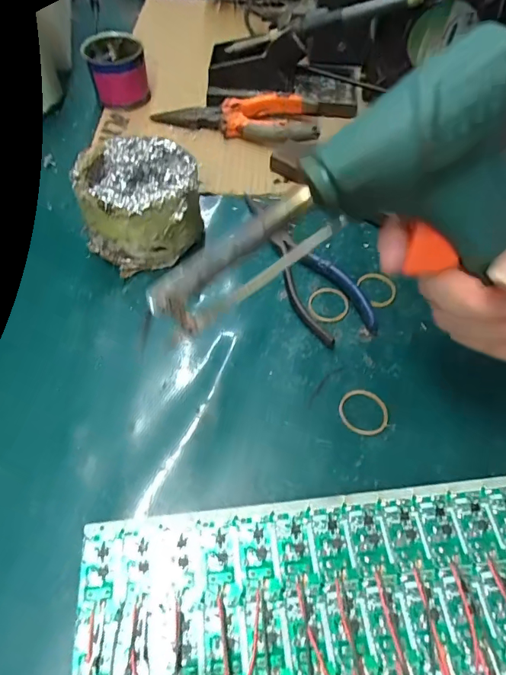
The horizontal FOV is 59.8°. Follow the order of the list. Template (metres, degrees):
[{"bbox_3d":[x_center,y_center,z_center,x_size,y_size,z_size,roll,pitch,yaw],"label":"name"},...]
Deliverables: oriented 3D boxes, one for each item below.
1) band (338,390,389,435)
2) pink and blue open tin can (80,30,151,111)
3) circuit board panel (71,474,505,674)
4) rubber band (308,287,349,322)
[{"bbox_3d":[0.069,0.045,0.272,0.030,0.004,0.029,13,57,5],"label":"band"},{"bbox_3d":[-0.130,-0.255,0.423,0.053,0.045,0.055,-16,59,-14],"label":"pink and blue open tin can"},{"bbox_3d":[0.069,0.128,0.209,0.294,0.007,0.112,-3,58,-3],"label":"circuit board panel"},{"bbox_3d":[0.055,-0.024,0.318,0.028,0.004,0.031,22,58,11],"label":"rubber band"}]

